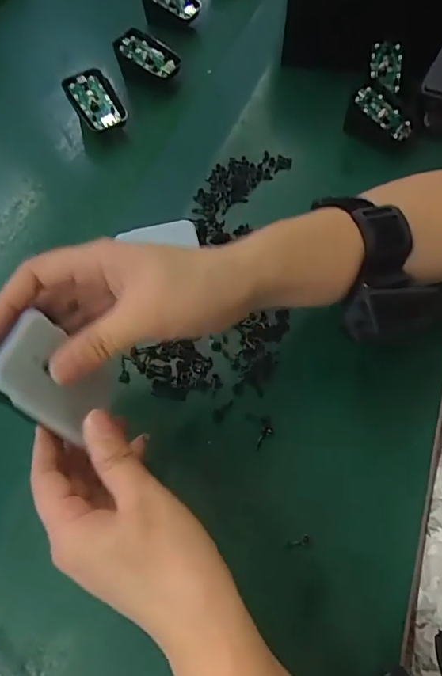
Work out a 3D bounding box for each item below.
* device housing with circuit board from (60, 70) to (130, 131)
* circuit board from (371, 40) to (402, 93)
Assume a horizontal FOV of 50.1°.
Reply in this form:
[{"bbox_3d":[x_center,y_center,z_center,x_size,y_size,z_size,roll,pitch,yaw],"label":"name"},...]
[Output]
[{"bbox_3d":[-0.127,-0.241,0.480,0.045,0.009,0.068,-29,86,-4],"label":"device housing with circuit board"},{"bbox_3d":[0.178,-0.293,0.510,0.032,0.010,0.052,3,97,2],"label":"circuit board"}]

